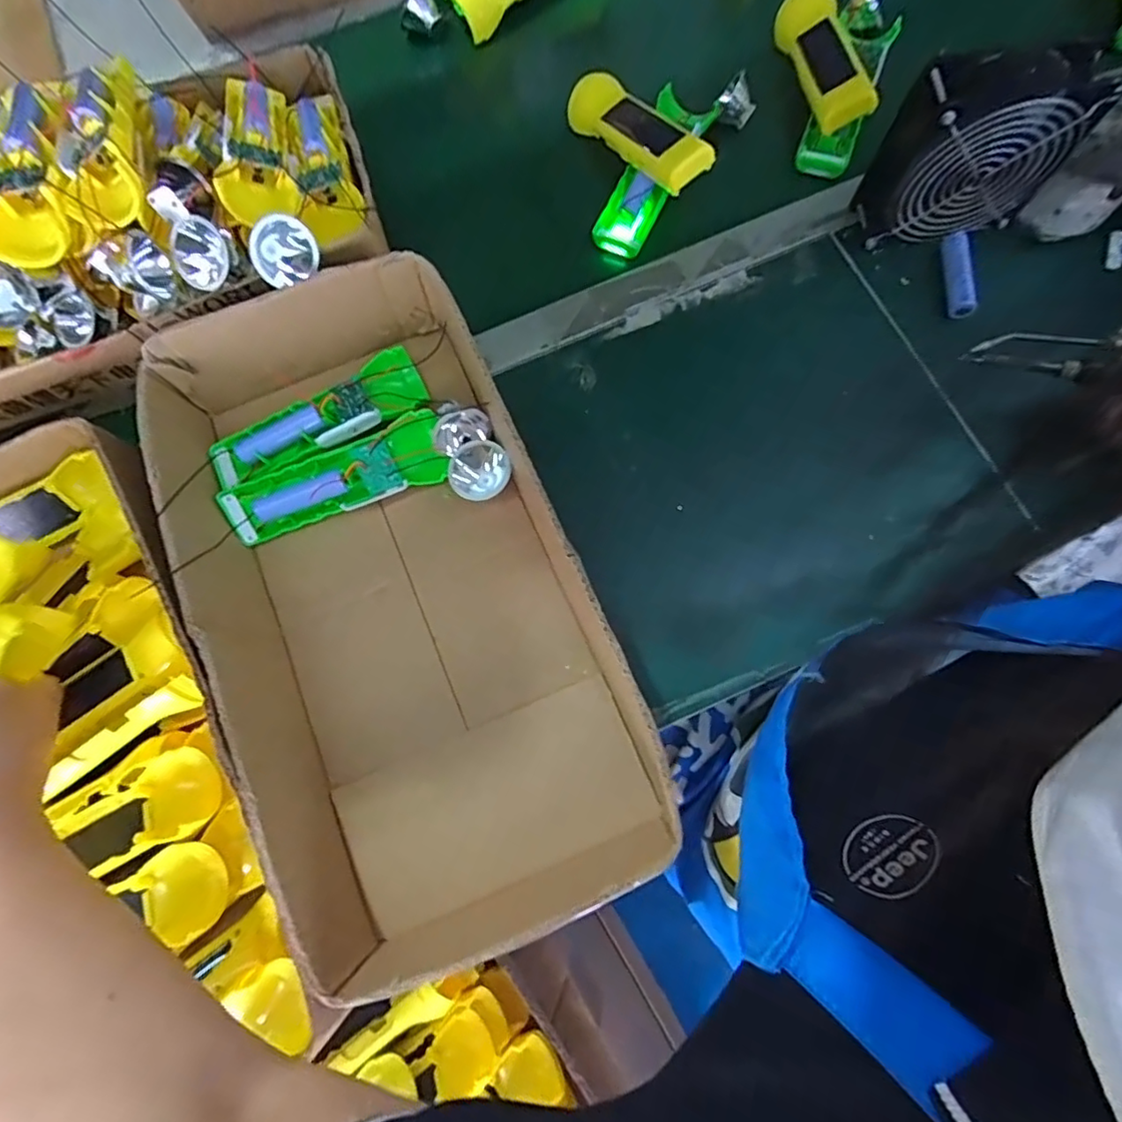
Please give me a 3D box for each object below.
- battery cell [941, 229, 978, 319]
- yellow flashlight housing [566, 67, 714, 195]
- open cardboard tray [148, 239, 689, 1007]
[{"bbox_3d":[0.311,-0.222,0.452,0.019,0.021,0.071,2,75,3],"label":"battery cell"},{"bbox_3d":[0.063,-0.357,0.479,0.048,0.034,0.163,-28,60,-6],"label":"yellow flashlight housing"},{"bbox_3d":[-0.108,0.015,0.380,0.221,0.077,0.416,-24,75,-4],"label":"open cardboard tray"}]

